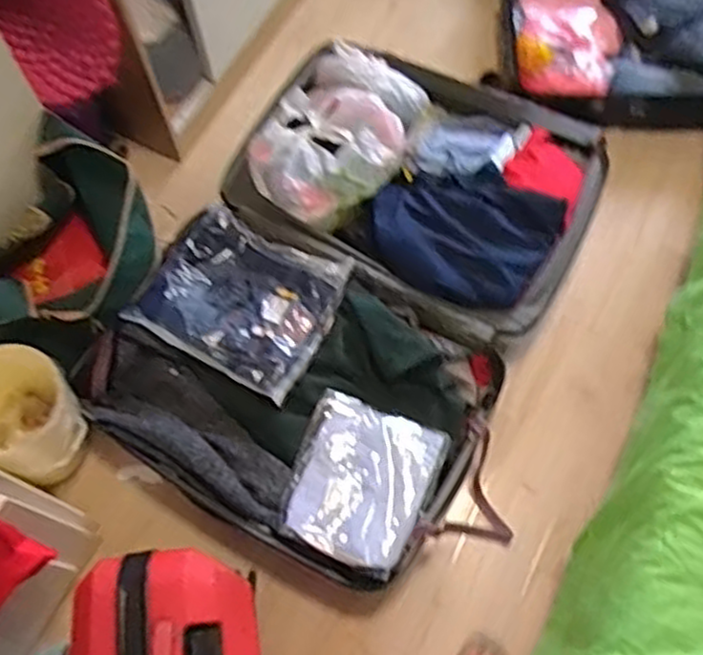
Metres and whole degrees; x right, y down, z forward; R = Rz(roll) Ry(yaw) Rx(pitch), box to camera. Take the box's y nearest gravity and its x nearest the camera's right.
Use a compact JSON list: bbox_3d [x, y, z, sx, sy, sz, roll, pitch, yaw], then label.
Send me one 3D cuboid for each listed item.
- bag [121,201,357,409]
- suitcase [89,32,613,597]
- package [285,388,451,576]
[{"bbox_3d":[-0.229,-0.061,1.563,0.376,0.088,0.318,26,69,12],"label":"bag"},{"bbox_3d":[0.075,-0.128,1.601,0.806,0.177,1.234,25,69,12],"label":"suitcase"},{"bbox_3d":[0.019,0.291,1.418,0.256,0.027,0.289,21,68,10],"label":"package"}]

